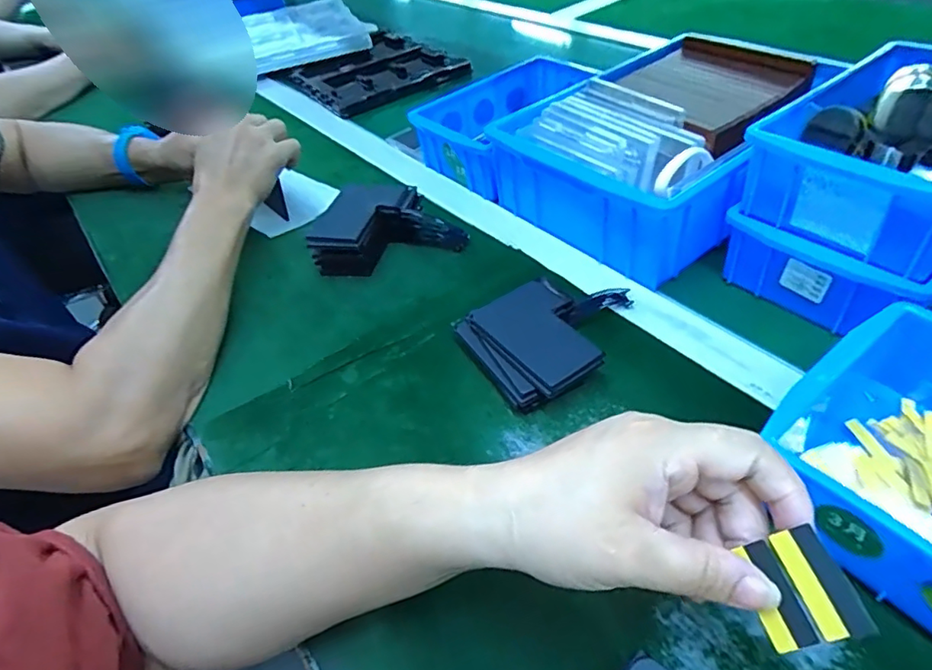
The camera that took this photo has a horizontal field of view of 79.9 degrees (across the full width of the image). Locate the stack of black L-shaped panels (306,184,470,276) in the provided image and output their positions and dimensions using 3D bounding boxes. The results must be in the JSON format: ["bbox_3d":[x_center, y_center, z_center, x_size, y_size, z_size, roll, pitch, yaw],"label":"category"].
[{"bbox_3d":[-0.077,-0.099,0.494,0.130,0.060,0.084,-24,46,-17],"label":"stack of black L-shaped panels"}]

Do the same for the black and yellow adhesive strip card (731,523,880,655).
[{"bbox_3d":[0.117,0.090,0.196,0.032,0.004,0.035,-36,61,28],"label":"black and yellow adhesive strip card"}]

